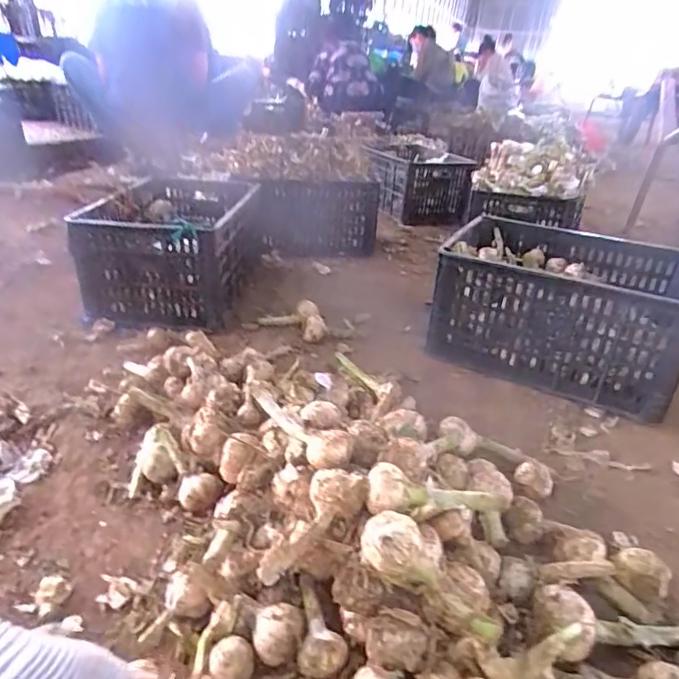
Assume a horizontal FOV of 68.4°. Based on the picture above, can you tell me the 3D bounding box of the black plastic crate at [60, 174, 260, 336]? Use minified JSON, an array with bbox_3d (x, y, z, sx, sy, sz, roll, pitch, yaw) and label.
[{"bbox_3d":[-0.371,-0.226,1.173,0.290,0.219,0.483,2,29,-1],"label":"black plastic crate"}]

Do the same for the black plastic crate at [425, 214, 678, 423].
[{"bbox_3d":[0.422,-0.060,0.968,0.414,0.226,0.264,18,32,24],"label":"black plastic crate"}]

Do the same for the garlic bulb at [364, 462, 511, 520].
[{"bbox_3d":[0.093,0.158,0.492,0.131,0.048,0.046,2,29,-4],"label":"garlic bulb"}]

